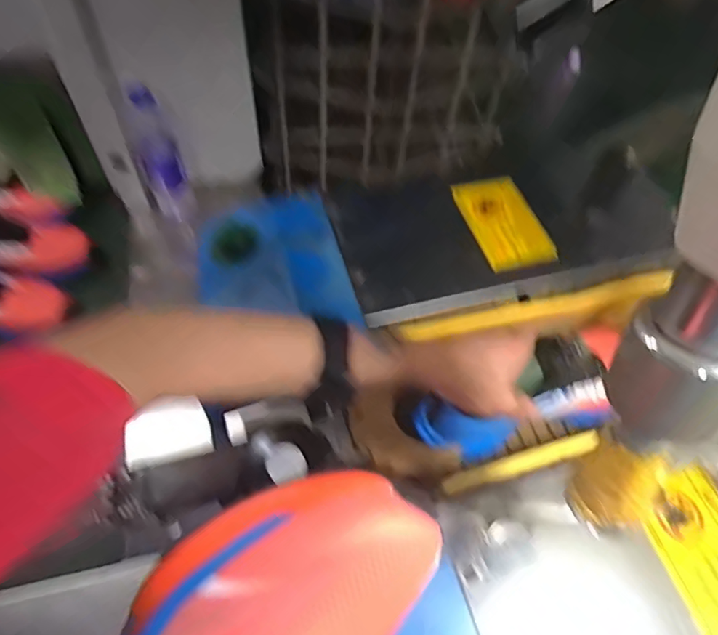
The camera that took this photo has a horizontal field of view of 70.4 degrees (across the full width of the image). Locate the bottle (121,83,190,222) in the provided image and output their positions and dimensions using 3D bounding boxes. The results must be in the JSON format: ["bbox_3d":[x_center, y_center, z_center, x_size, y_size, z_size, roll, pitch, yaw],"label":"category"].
[{"bbox_3d":[-0.332,-0.275,0.836,0.072,0.236,0.063,-17,58,-15],"label":"bottle"}]

